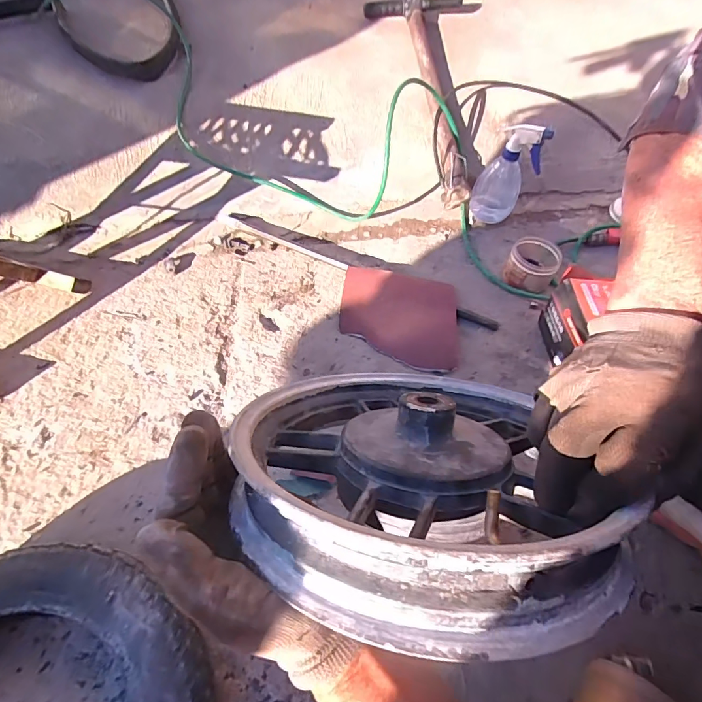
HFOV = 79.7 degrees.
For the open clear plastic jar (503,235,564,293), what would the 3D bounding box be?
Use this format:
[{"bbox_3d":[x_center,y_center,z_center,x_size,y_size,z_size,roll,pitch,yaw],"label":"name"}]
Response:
[{"bbox_3d":[0.321,-0.150,0.751,0.086,0.060,0.087,1,54,-2],"label":"open clear plastic jar"}]

